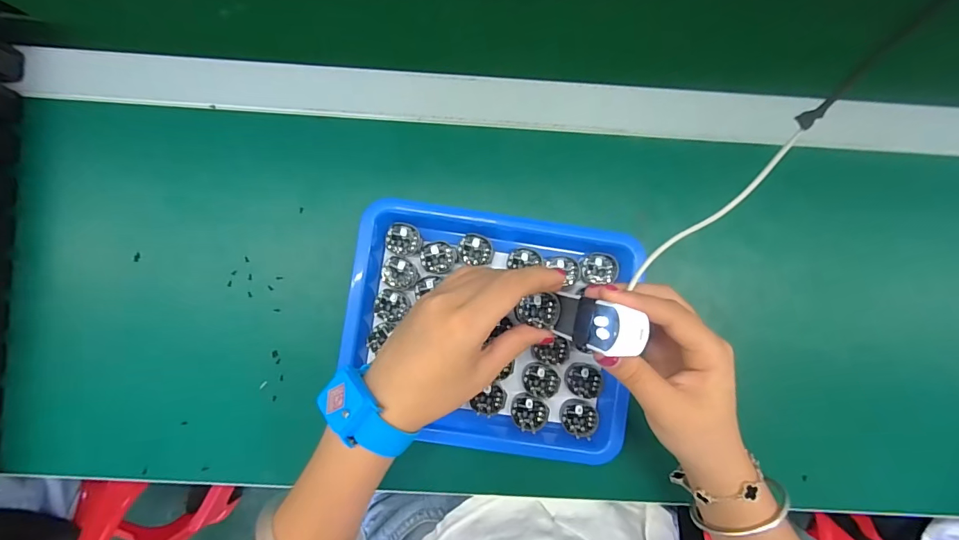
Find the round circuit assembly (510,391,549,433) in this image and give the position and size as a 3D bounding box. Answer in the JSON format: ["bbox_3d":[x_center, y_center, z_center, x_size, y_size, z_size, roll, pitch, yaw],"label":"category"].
[{"bbox_3d":[0.039,0.110,0.334,0.028,0.005,0.029,0,87,-1],"label":"round circuit assembly"}]

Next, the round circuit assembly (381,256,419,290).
[{"bbox_3d":[-0.062,0.003,0.337,0.030,0.004,0.024,38,87,2],"label":"round circuit assembly"}]

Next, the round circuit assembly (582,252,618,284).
[{"bbox_3d":[0.094,-0.002,0.338,0.027,0.004,0.023,-8,87,-1],"label":"round circuit assembly"}]

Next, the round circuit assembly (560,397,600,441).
[{"bbox_3d":[0.079,0.115,0.336,0.028,0.006,0.030,0,87,-1],"label":"round circuit assembly"}]

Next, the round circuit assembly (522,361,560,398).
[{"bbox_3d":[0.048,0.085,0.336,0.029,0.004,0.025,38,87,2],"label":"round circuit assembly"}]

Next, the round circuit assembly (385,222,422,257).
[{"bbox_3d":[-0.059,-0.024,0.338,0.027,0.004,0.025,0,87,-1],"label":"round circuit assembly"}]

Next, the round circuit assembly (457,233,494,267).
[{"bbox_3d":[-0.003,-0.017,0.338,0.027,0.004,0.024,-3,87,-1],"label":"round circuit assembly"}]

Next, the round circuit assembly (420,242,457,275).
[{"bbox_3d":[-0.032,-0.009,0.337,0.028,0.004,0.025,-7,87,-1],"label":"round circuit assembly"}]

